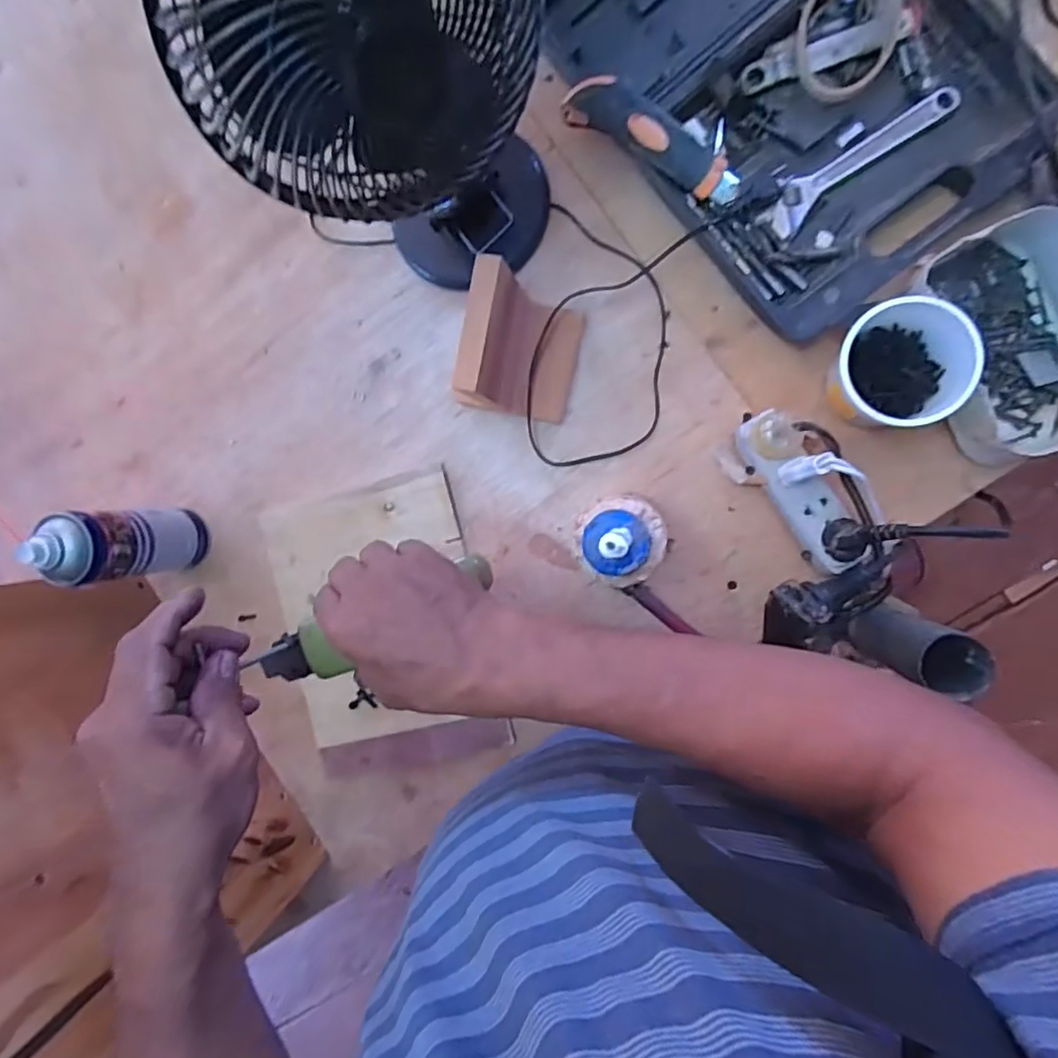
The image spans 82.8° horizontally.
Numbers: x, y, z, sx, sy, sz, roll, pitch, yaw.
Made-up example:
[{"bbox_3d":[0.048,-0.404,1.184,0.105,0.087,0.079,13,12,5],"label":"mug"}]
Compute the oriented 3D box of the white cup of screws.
[{"bbox_3d":[0.284,-0.127,0.478,0.093,0.081,0.093,1,95,9],"label":"white cup of screws"}]

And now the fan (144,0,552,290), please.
[{"bbox_3d":[-0.088,-0.295,0.411,0.202,0.339,0.145,-26,86,8],"label":"fan"}]

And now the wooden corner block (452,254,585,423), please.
[{"bbox_3d":[-0.006,-0.152,0.506,0.087,0.118,0.104,11,95,7],"label":"wooden corner block"}]

